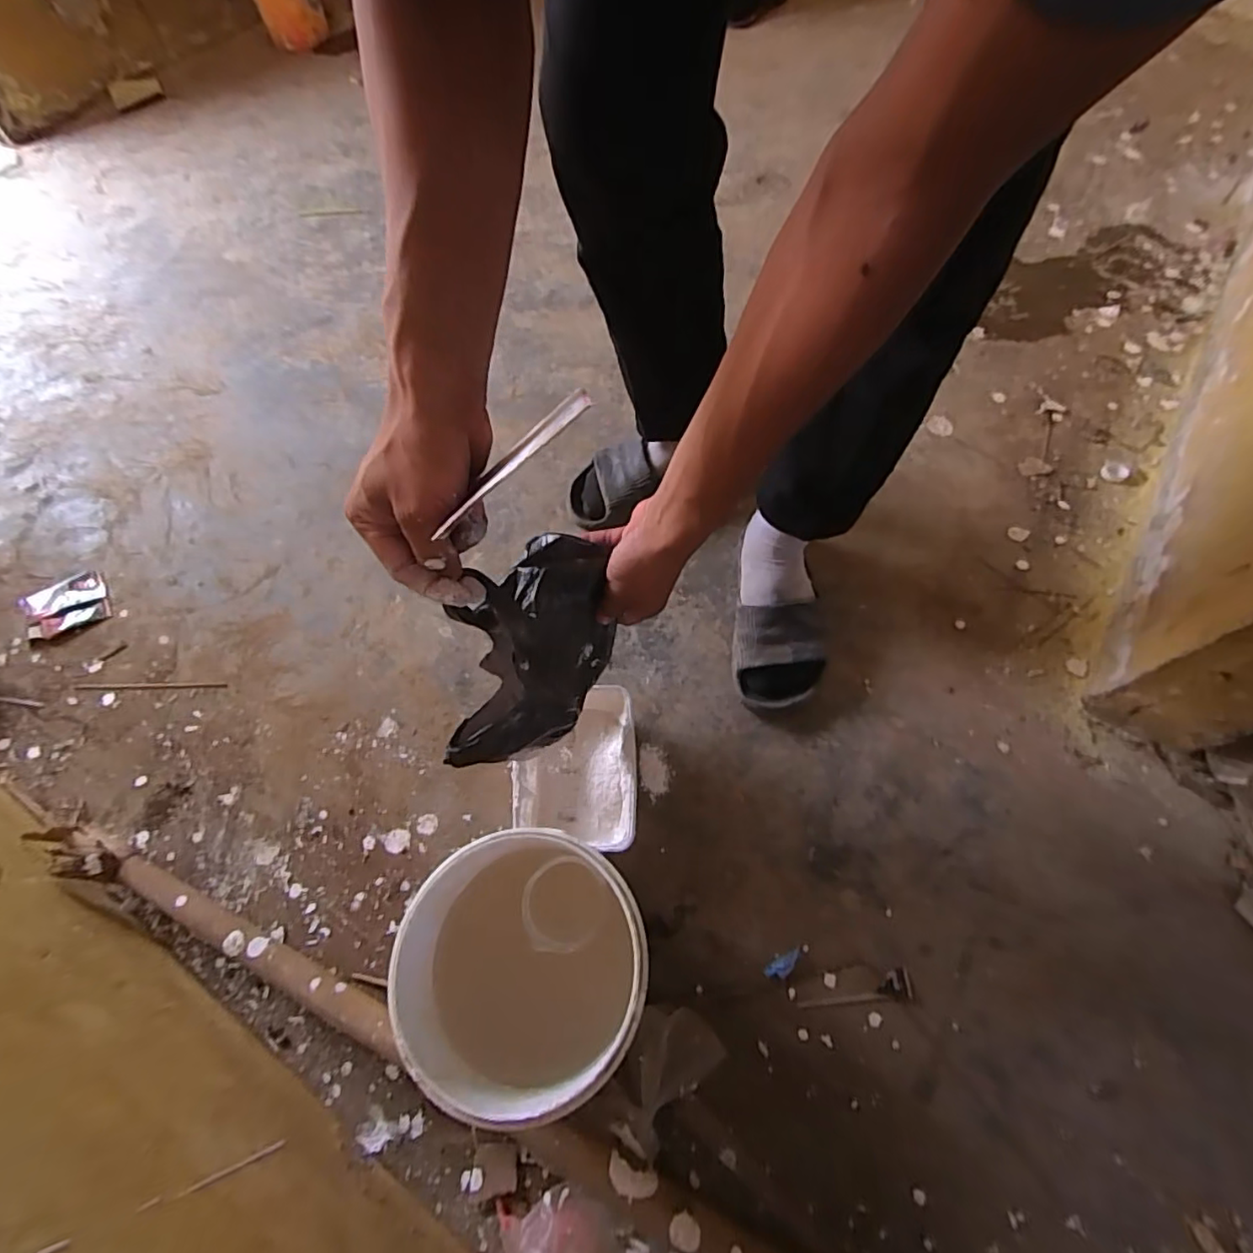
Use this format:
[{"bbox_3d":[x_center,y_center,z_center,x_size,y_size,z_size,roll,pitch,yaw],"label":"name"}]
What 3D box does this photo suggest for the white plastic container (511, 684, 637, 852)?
[{"bbox_3d":[-0.051,0.149,0.643,0.123,0.055,0.165,2,65,4],"label":"white plastic container"}]

